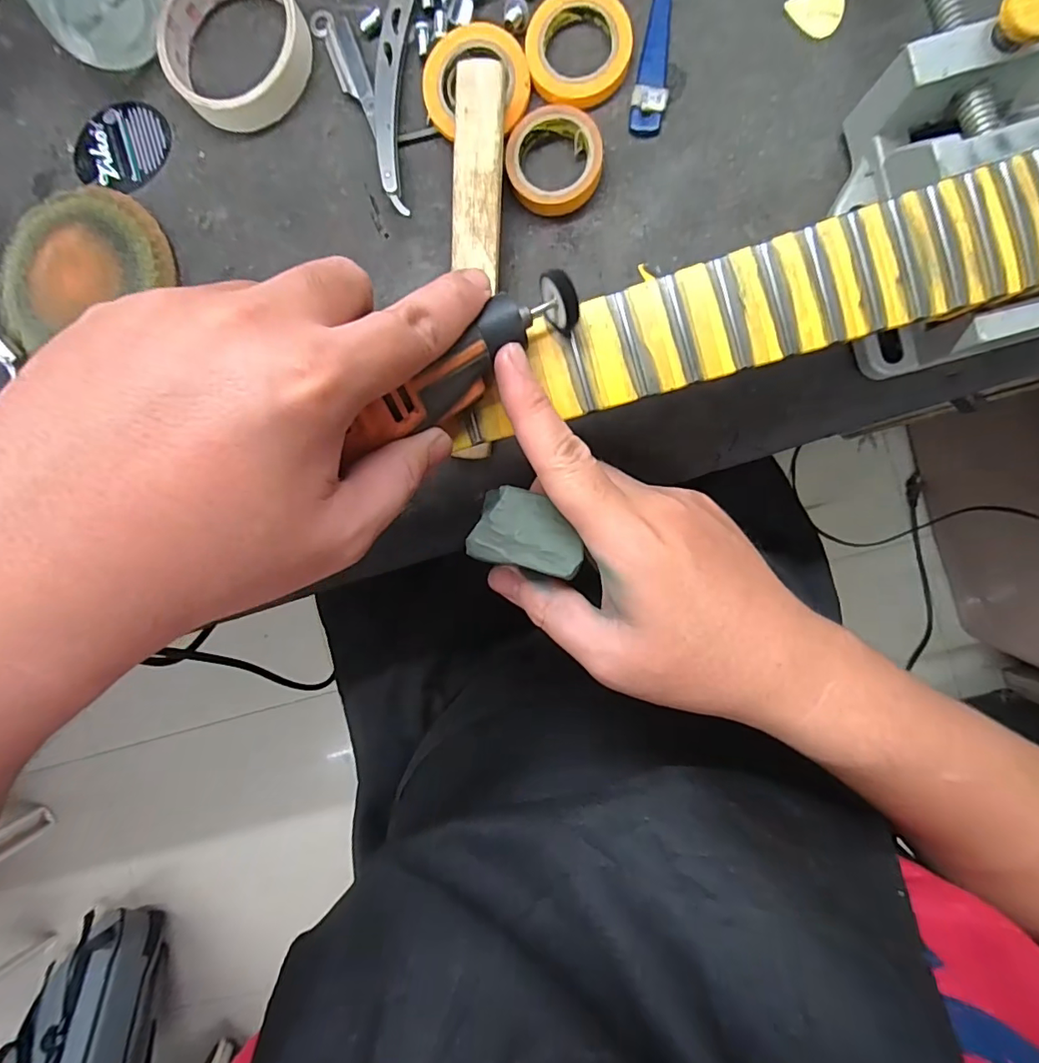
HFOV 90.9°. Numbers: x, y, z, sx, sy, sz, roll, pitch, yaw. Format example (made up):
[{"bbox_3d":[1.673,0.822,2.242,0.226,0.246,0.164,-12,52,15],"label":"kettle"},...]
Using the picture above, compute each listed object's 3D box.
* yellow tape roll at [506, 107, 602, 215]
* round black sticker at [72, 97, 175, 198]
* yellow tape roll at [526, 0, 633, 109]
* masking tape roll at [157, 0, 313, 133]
[{"bbox_3d":[0.019,-0.203,0.283,0.051,0.013,0.052,0,93,7],"label":"yellow tape roll"},{"bbox_3d":[-0.250,-0.241,0.321,0.054,0.004,0.060,45,97,2],"label":"round black sticker"},{"bbox_3d":[0.032,-0.264,0.279,0.056,0.012,0.058,0,93,7],"label":"yellow tape roll"},{"bbox_3d":[-0.166,-0.284,0.298,0.082,0.019,0.084,0,93,7],"label":"masking tape roll"}]

